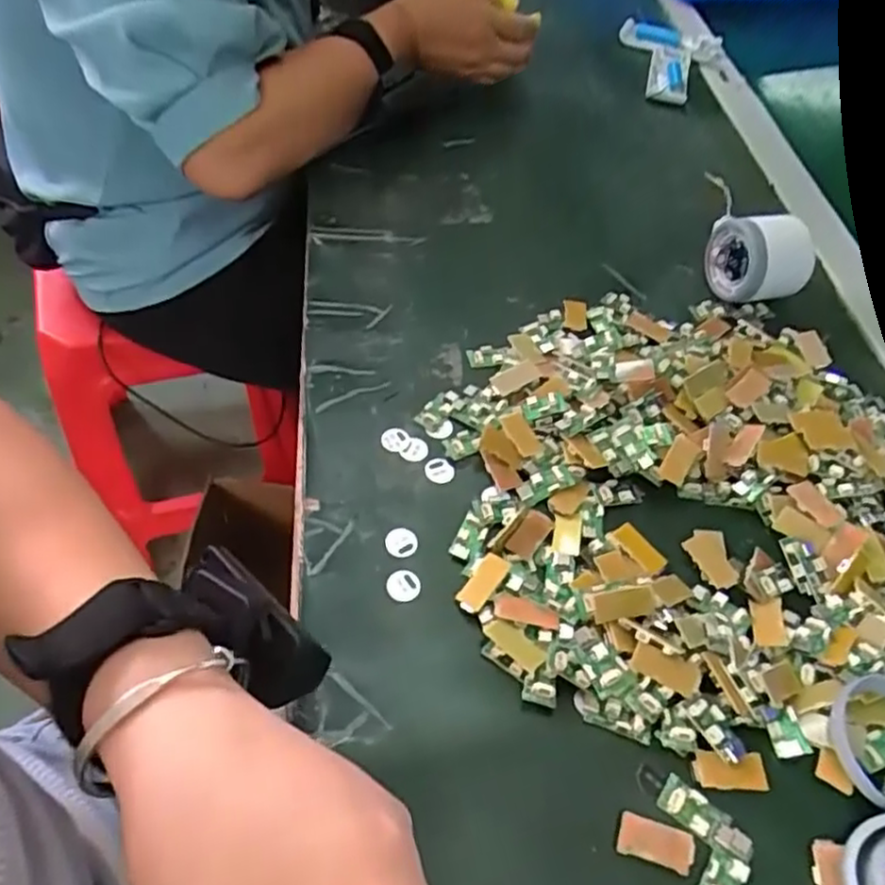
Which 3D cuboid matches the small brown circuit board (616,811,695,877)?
[{"bbox_3d":[0.091,0.170,0.299,0.032,0.004,0.016,16,53,6],"label":"small brown circuit board"}]

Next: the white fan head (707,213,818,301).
[{"bbox_3d":[0.239,-0.144,0.534,0.060,0.056,0.066,-9,54,-13],"label":"white fan head"}]

